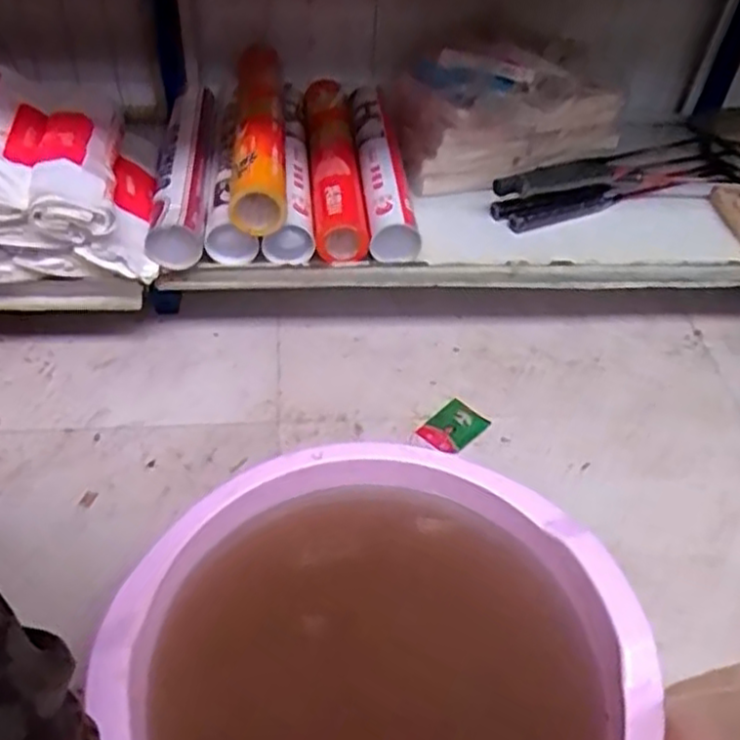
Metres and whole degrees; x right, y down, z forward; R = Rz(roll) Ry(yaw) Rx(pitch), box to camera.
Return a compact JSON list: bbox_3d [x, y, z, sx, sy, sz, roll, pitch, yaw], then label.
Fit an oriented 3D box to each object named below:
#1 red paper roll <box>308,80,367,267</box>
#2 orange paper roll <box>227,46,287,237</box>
[{"bbox_3d":[-0.054,-0.283,0.992,0.069,0.074,0.341,-2,46,-7],"label":"red paper roll"},{"bbox_3d":[-0.143,-0.311,0.929,0.067,0.072,0.360,-1,46,-6],"label":"orange paper roll"}]

